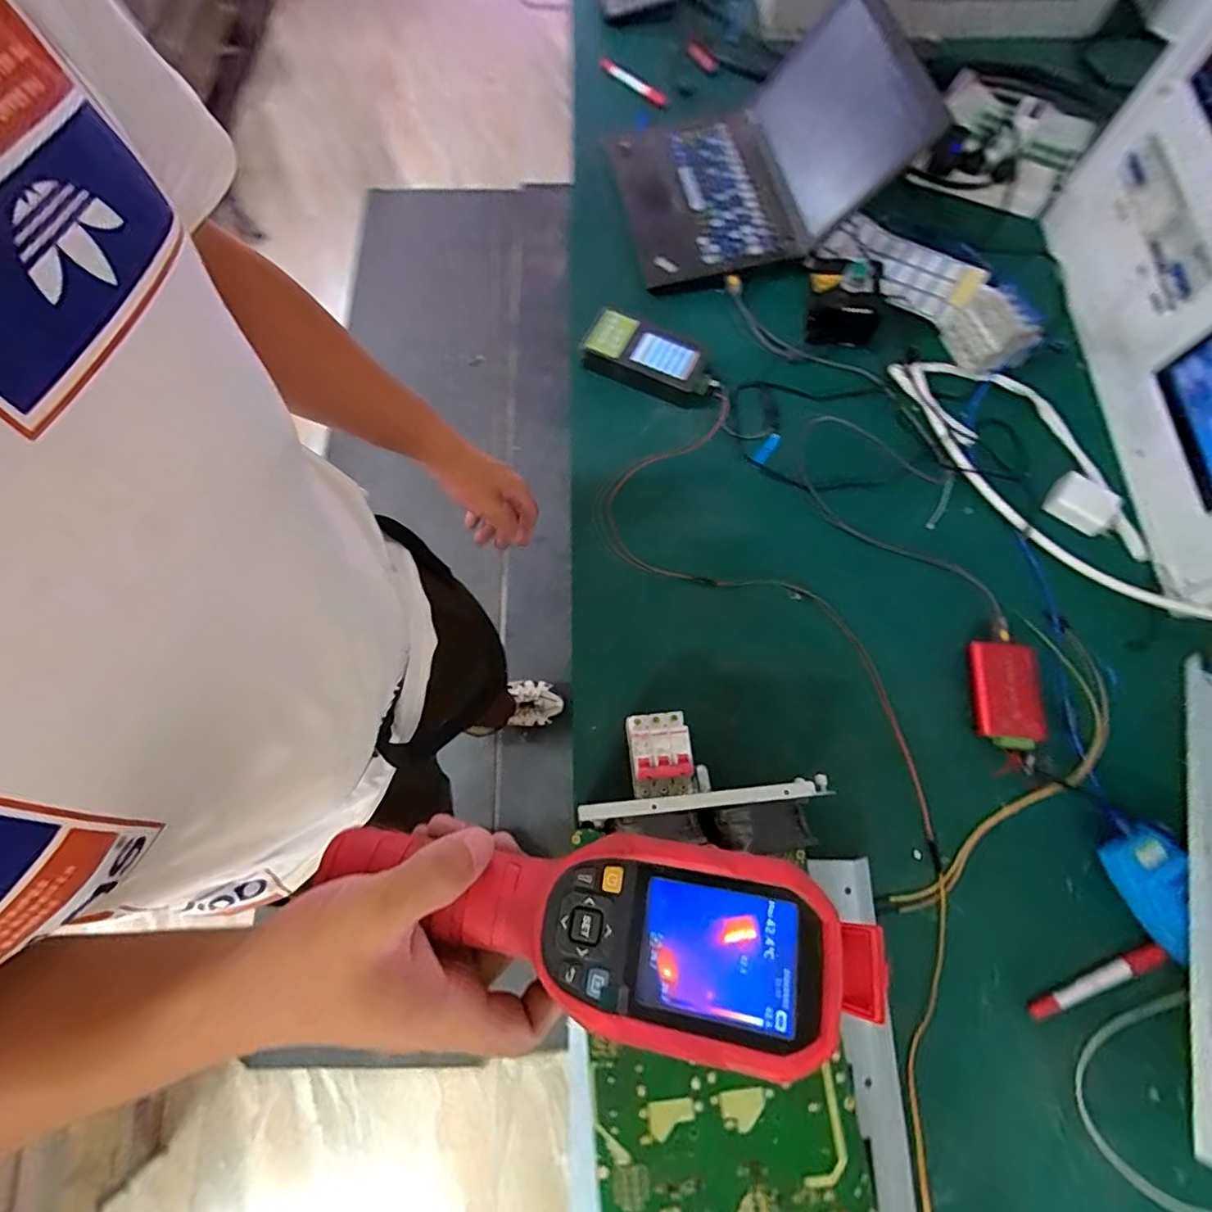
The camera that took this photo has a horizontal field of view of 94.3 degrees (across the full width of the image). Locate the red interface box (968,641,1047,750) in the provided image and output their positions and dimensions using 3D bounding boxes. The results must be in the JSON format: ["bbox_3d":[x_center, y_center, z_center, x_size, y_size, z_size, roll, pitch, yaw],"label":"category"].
[{"bbox_3d":[0.413,0.090,0.578,0.070,0.023,0.107,0,72,2],"label":"red interface box"}]

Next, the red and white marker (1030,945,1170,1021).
[{"bbox_3d":[0.445,0.340,0.507,0.135,0.010,0.019,-21,73,-5],"label":"red and white marker"}]

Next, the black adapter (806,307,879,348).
[{"bbox_3d":[0.296,-0.350,0.711,0.076,0.049,0.019,13,73,6],"label":"black adapter"}]

